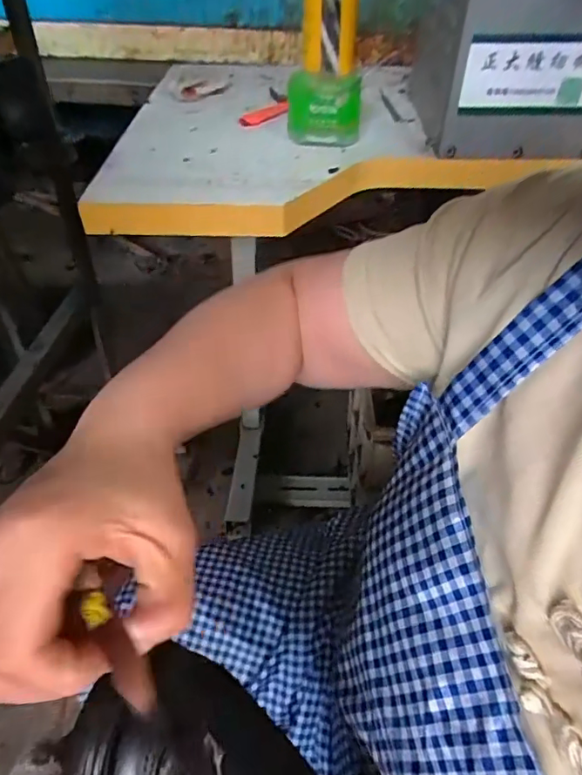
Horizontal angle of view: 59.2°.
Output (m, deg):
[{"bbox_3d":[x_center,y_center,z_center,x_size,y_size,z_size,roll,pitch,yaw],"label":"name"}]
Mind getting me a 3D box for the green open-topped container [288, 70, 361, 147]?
[{"bbox_3d":[0.043,-0.353,0.645,0.089,0.060,0.097,5,44,5],"label":"green open-topped container"}]

